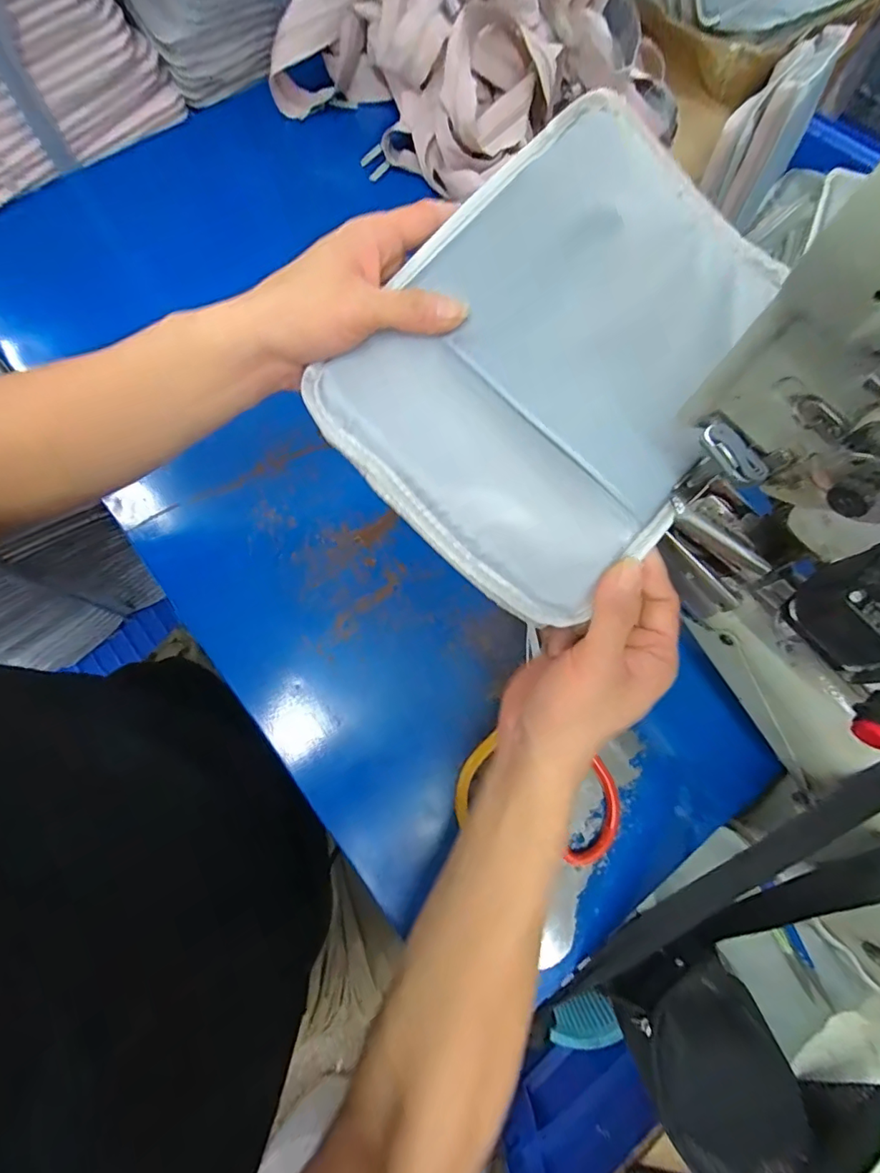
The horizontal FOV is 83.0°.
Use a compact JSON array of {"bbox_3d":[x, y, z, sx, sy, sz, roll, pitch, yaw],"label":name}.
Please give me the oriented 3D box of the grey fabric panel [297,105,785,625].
[{"bbox_3d":[0.083,-0.141,0.307,0.211,0.051,0.289,40,79,7],"label":"grey fabric panel"}]

